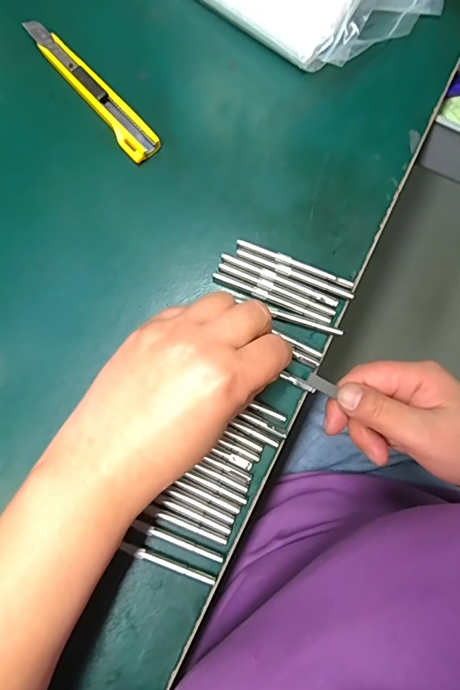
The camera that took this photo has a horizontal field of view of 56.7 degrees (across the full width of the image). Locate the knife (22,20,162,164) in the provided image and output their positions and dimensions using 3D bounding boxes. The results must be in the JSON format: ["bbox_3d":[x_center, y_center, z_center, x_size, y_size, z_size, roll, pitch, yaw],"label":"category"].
[{"bbox_3d":[-0.098,-0.177,0.298,0.022,0.013,0.131,-41,82,-8],"label":"knife"}]

